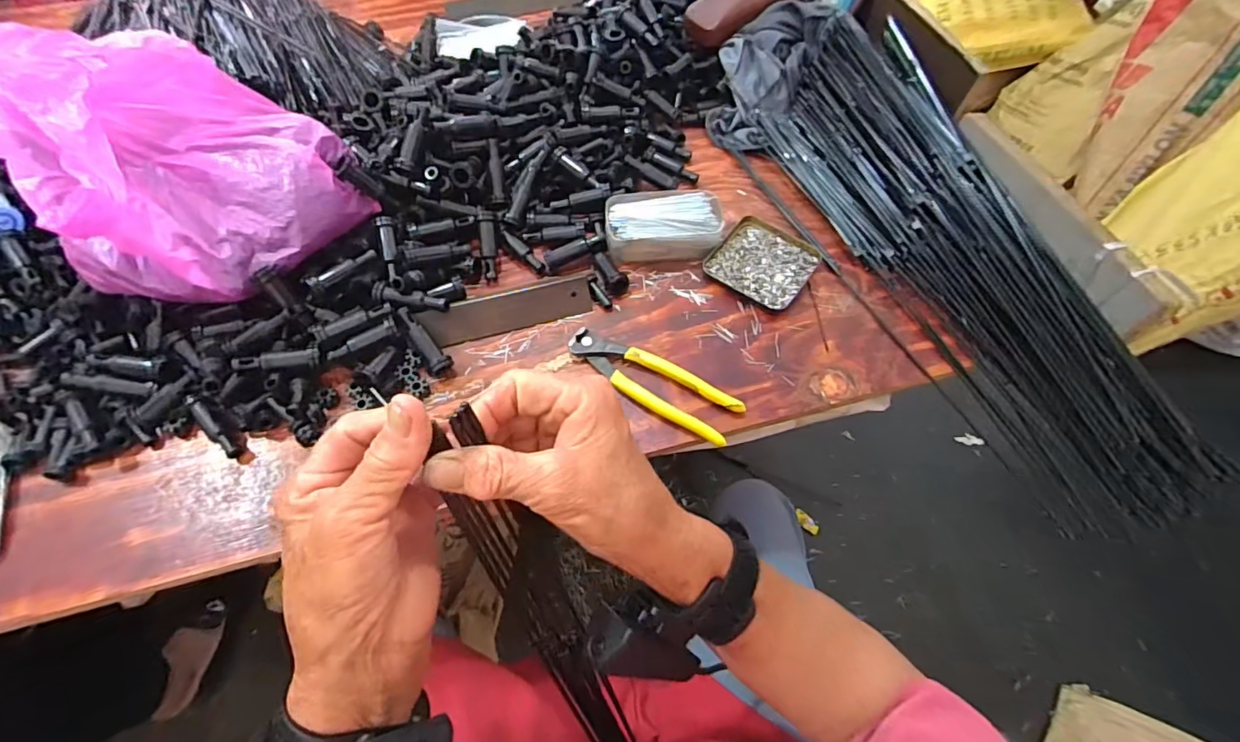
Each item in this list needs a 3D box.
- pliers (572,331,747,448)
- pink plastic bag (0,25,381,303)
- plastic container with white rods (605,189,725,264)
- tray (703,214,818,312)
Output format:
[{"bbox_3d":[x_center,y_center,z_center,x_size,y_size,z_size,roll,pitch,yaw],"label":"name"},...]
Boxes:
[{"bbox_3d":[0.028,0.009,0.487,0.166,0.016,0.045,29,64,14],"label":"pliers"},{"bbox_3d":[-0.388,-0.188,0.467,0.251,0.150,0.219,34,66,16],"label":"pink plastic bag"},{"bbox_3d":[0.045,-0.153,0.563,0.119,0.035,0.072,-6,61,-4],"label":"plastic container with white rods"},{"bbox_3d":[0.148,-0.114,0.557,0.096,0.010,0.093,34,66,17],"label":"tray"}]

